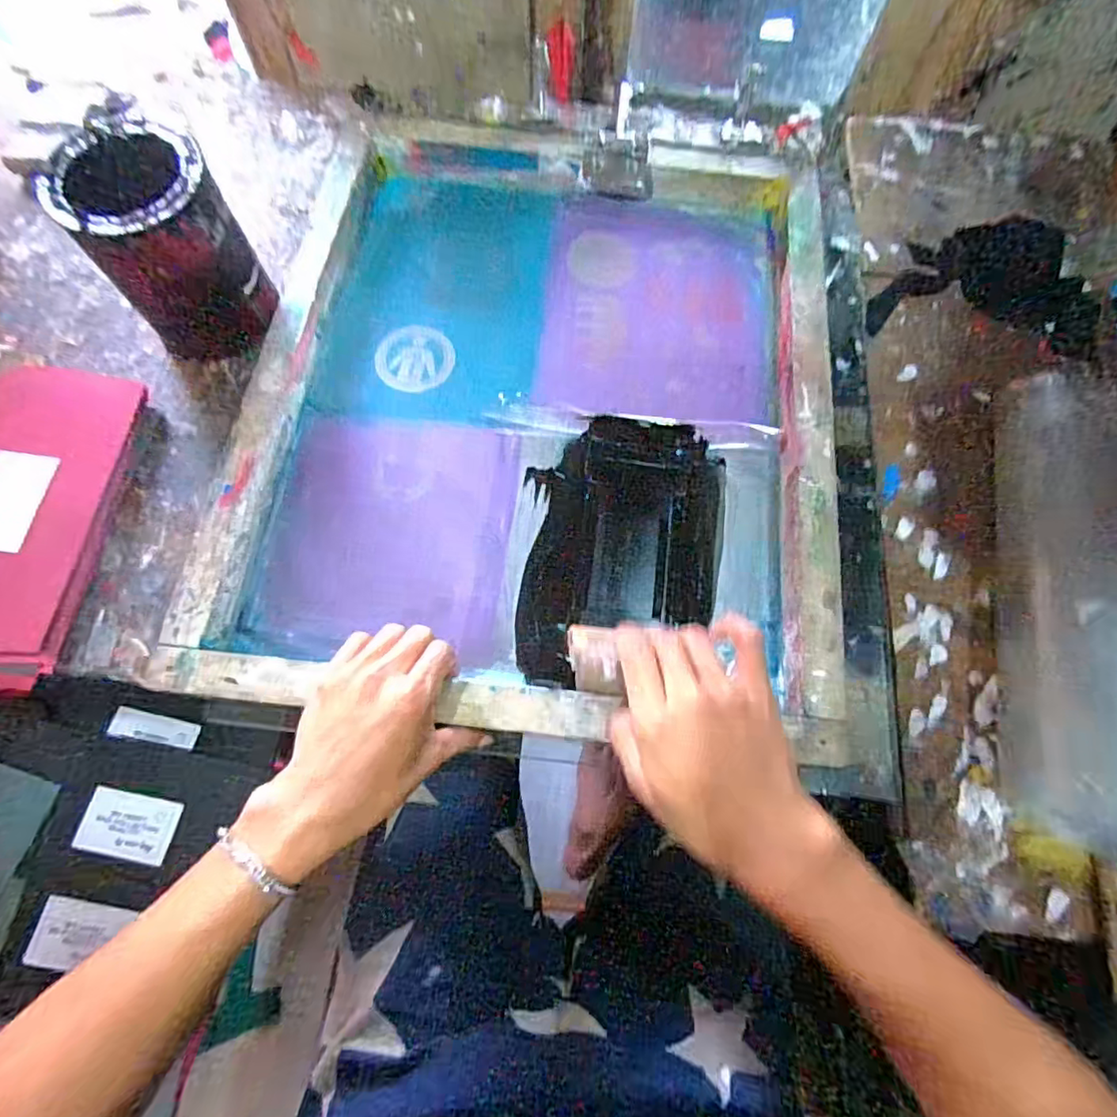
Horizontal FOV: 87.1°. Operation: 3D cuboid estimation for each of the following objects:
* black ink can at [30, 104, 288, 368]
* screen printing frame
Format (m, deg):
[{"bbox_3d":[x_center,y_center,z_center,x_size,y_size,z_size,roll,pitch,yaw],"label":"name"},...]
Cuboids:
[{"bbox_3d":[-0.303,-0.246,0.471,0.105,0.134,0.117,-40,76,-14],"label":"black ink can"},{"bbox_3d":[-0.008,-0.139,0.489,0.439,0.061,0.535,7,72,1],"label":"screen printing frame"}]

